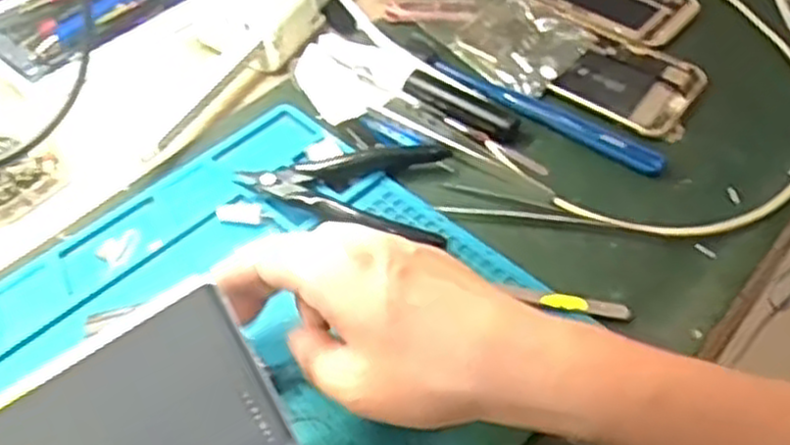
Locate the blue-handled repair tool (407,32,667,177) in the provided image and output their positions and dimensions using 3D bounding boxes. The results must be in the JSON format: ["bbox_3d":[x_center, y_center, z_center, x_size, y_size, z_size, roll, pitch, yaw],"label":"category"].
[{"bbox_3d":[0.085,-0.078,0.497,0.186,0.011,0.020,33,57,23],"label":"blue-handled repair tool"}]

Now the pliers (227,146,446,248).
[{"bbox_3d":[-0.027,-0.026,0.451,0.117,0.012,0.075,9,51,6],"label":"pliers"}]

